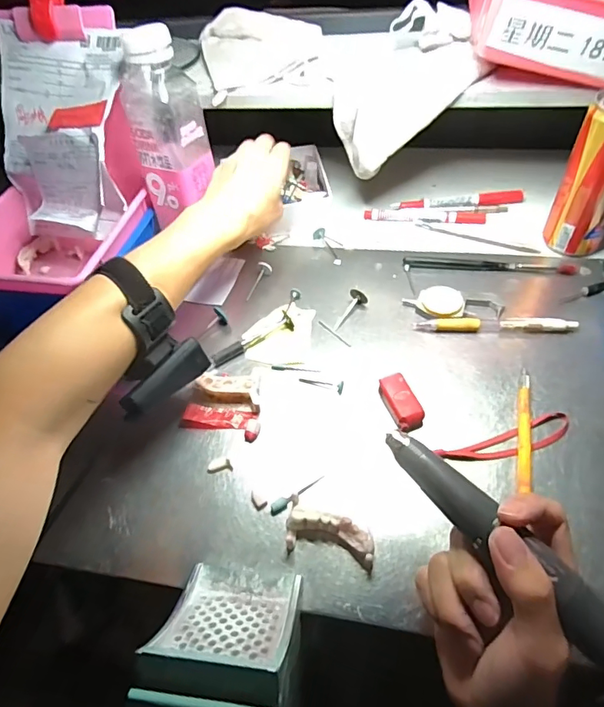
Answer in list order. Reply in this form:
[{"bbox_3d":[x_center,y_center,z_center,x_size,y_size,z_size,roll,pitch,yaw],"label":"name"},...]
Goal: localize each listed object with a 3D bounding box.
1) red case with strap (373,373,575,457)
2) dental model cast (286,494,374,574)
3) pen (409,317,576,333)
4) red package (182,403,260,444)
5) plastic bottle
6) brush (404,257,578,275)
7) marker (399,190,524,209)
[{"bbox_3d":[0.130,0.055,0.362,0.144,0.018,0.055,10,54,12],"label":"red case with strap"},{"bbox_3d":[0.017,0.126,0.319,0.066,0.020,0.031,20,57,19],"label":"dental model cast"},{"bbox_3d":[0.177,-0.027,0.431,0.141,0.012,0.016,1,53,6],"label":"pen"},{"bbox_3d":[-0.066,0.054,0.383,0.065,0.011,0.026,8,54,10],"label":"red package"},{"bbox_3d":[-0.128,-0.207,0.439,0.068,0.165,0.064,12,54,15],"label":"plastic bottle"},{"bbox_3d":[0.190,-0.091,0.479,0.166,0.006,0.016,4,53,8],"label":"brush"},{"bbox_3d":[0.190,-0.182,0.556,0.142,0.010,0.018,0,53,4],"label":"marker"}]

